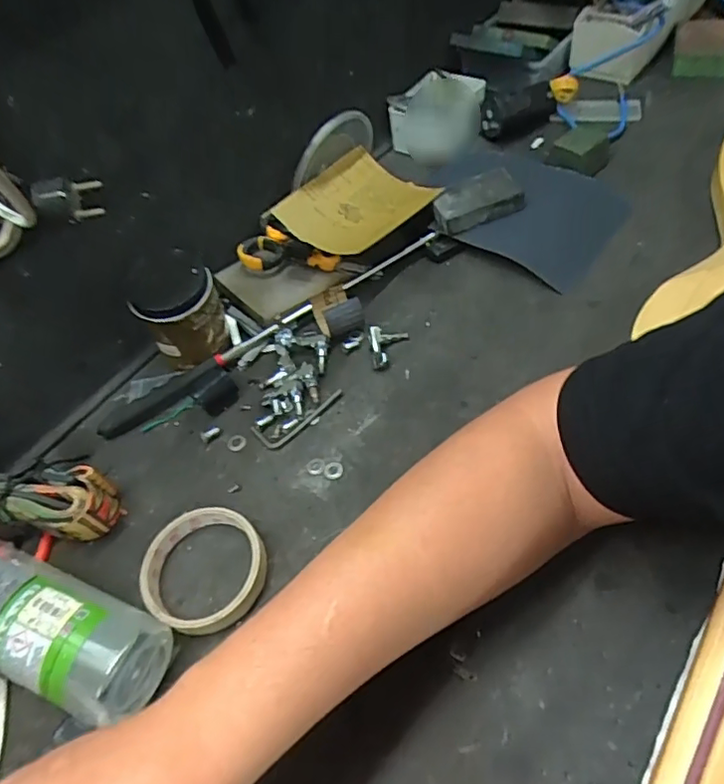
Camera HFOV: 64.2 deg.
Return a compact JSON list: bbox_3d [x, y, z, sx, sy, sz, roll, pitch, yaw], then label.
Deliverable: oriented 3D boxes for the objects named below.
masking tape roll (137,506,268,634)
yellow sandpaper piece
[{"bbox_3d":[-0.111,0.125,0.410,0.081,0.020,0.085,-5,53,6],"label":"masking tape roll"},{"bbox_3d":[-0.001,-0.183,0.572,0.105,0.043,0.132,25,61,25],"label":"yellow sandpaper piece"}]

